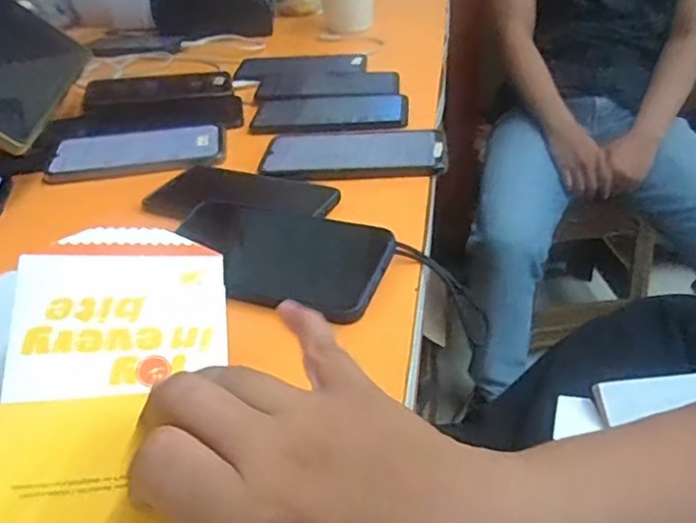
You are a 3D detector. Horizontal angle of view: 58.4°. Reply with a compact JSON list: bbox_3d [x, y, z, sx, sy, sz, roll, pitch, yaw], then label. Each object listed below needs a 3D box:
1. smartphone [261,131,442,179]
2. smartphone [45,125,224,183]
[{"bbox_3d":[0.005,-0.100,0.580,0.168,0.013,0.086,3,36,9],"label":"smartphone"},{"bbox_3d":[-0.208,-0.110,0.617,0.166,0.013,0.079,-7,36,-4],"label":"smartphone"}]

